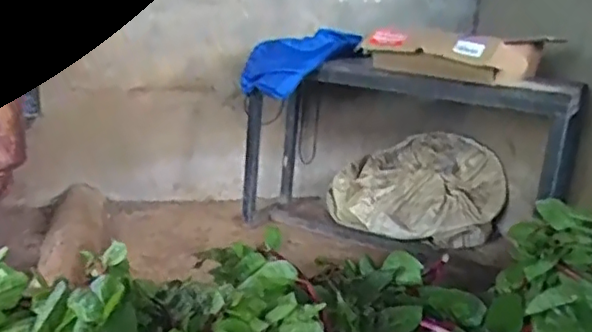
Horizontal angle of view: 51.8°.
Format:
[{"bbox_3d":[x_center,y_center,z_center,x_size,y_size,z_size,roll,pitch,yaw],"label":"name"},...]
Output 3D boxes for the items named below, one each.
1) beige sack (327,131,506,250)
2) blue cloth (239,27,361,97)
[{"bbox_3d":[0.310,0.051,1.586,0.440,0.169,0.376,9,21,13],"label":"beige sack"},{"bbox_3d":[-0.003,-0.242,1.394,0.246,0.073,0.208,-37,41,-27],"label":"blue cloth"}]

